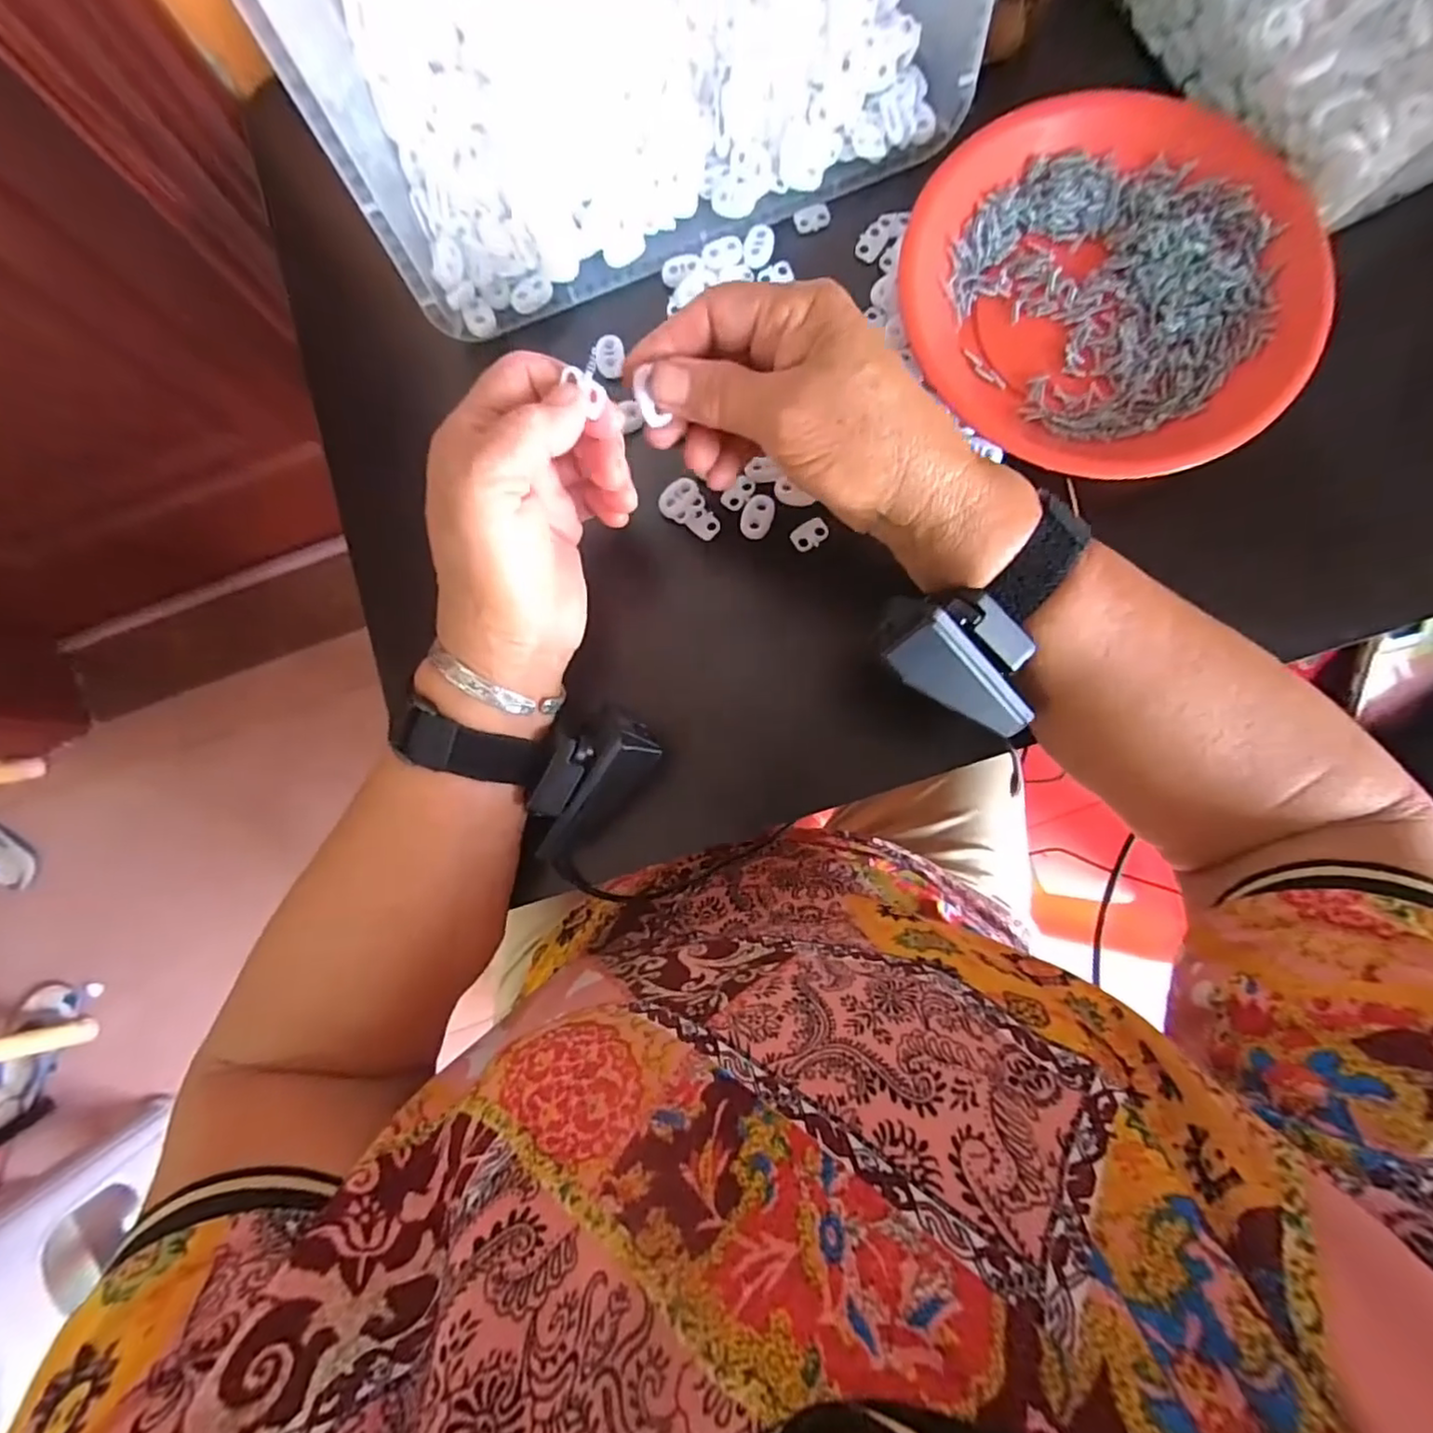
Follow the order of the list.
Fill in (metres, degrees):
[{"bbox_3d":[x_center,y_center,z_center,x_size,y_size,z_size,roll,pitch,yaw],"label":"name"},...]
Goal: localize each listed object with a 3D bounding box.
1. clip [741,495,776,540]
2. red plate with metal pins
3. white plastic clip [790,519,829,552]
[{"bbox_3d":[0.021,-0.102,0.320,0.015,0.004,0.023,20,84,4],"label":"clip"},{"bbox_3d":[0.191,-0.208,0.309,0.178,0.026,0.186,0,83,2],"label":"red plate with metal pins"},{"bbox_3d":[0.048,-0.093,0.319,0.019,0.004,0.014,-26,83,-1],"label":"white plastic clip"}]

